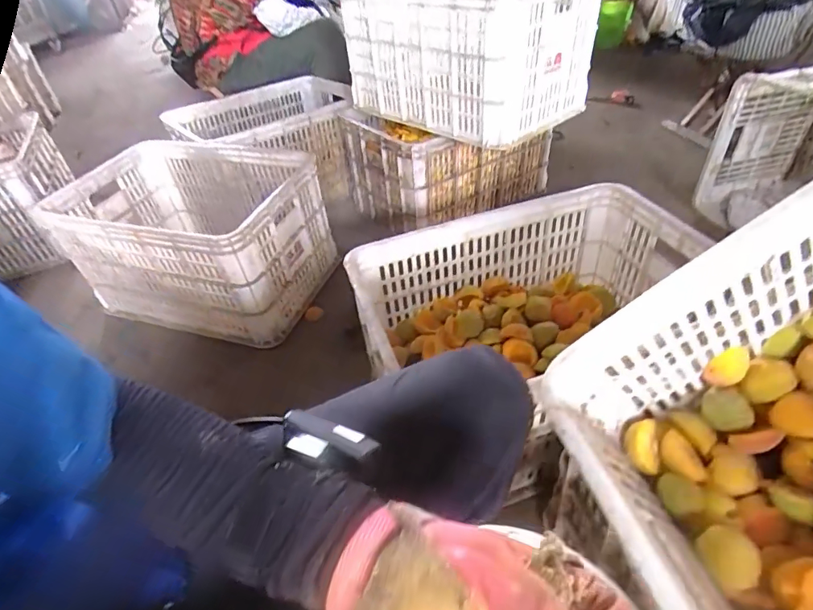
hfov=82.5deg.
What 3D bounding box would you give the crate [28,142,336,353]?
[{"bbox_3d":[-0.492,-0.156,1.126,0.518,0.311,0.371,10,43,17],"label":"crate"}]

